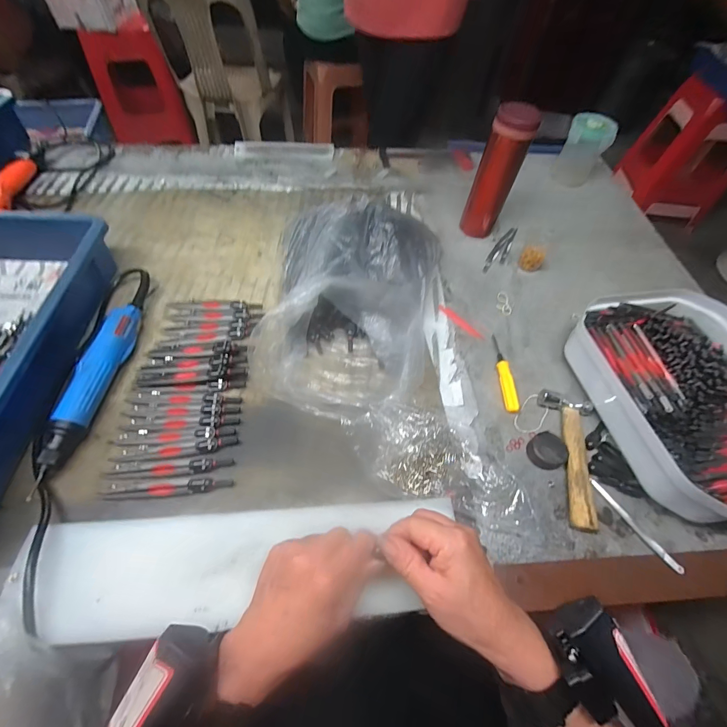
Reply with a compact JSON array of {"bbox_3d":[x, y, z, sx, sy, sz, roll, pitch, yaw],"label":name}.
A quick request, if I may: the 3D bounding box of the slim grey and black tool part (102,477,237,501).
[{"bbox_3d":[-0.198,0.126,0.358,0.124,0.004,0.015,-4,60,-5],"label":"slim grey and black tool part"}]

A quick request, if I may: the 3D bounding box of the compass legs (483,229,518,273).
[{"bbox_3d":[0.237,-0.195,0.609,0.028,0.006,0.127,28,62,13],"label":"compass legs"}]

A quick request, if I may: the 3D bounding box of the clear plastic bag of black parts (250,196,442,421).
[{"bbox_3d":[-0.007,-0.080,0.462,0.224,0.100,0.304,7,60,1],"label":"clear plastic bag of black parts"}]

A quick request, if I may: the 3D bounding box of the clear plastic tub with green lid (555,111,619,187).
[{"bbox_3d":[0.422,-0.412,0.686,0.080,0.099,0.088,27,62,12],"label":"clear plastic tub with green lid"}]

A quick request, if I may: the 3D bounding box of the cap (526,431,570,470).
[{"bbox_3d":[0.210,0.098,0.398,0.041,0.027,0.035,17,60,6],"label":"cap"}]

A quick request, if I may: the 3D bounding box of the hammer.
[{"bbox_3d":[0.231,0.100,0.397,0.059,0.016,0.156,16,60,6],"label":"hammer"}]

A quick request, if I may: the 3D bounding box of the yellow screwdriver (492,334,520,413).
[{"bbox_3d":[0.185,0.009,0.466,0.016,0.014,0.118,3,60,-1],"label":"yellow screwdriver"}]

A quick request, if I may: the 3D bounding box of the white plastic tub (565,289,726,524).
[{"bbox_3d":[0.383,0.034,0.422,0.217,0.078,0.275,-6,58,-7],"label":"white plastic tub"}]

